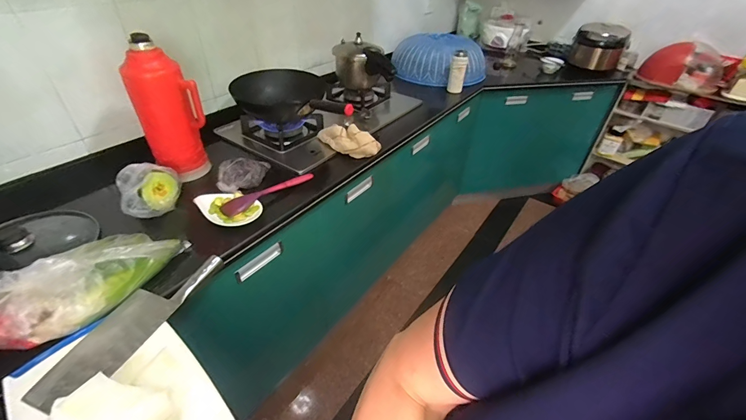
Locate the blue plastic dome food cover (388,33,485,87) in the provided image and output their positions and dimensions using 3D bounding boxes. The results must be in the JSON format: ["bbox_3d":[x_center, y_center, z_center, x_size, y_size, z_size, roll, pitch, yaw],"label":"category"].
[{"bbox_3d":[0.315,-0.721,1.649,0.427,0.193,0.262,20,41,19],"label":"blue plastic dome food cover"}]

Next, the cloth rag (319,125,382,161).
[{"bbox_3d":[-0.080,-0.225,1.069,0.197,0.060,0.079,26,44,25],"label":"cloth rag"}]

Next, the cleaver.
[{"bbox_3d":[-0.412,0.186,0.596,0.094,0.022,0.315,19,41,18],"label":"cleaver"}]

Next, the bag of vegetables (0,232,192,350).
[{"bbox_3d":[-0.504,0.106,0.596,0.124,0.115,0.305,20,42,20],"label":"bag of vegetables"}]

